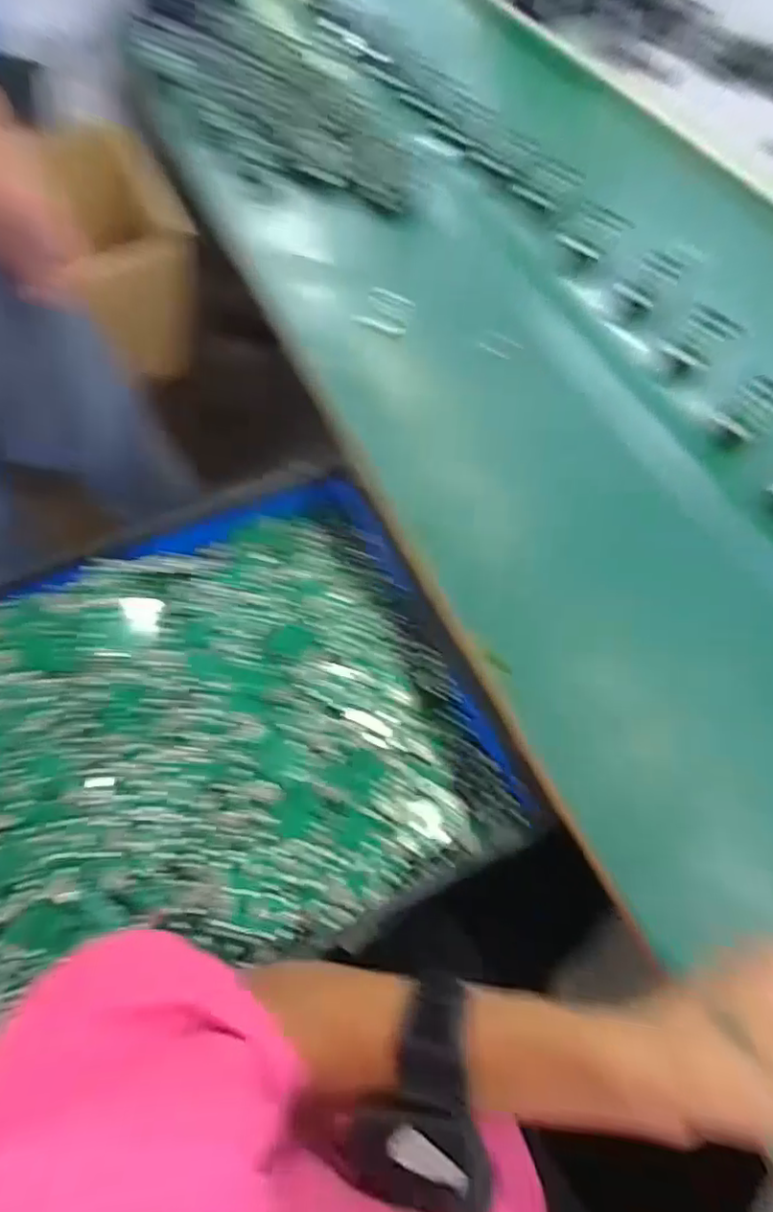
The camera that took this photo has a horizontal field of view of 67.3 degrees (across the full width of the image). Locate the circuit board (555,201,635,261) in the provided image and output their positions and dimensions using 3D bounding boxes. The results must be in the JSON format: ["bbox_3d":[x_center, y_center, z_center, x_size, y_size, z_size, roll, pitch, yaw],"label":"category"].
[{"bbox_3d":[0.261,-0.475,0.736,0.079,0.010,0.073,-41,70,-20],"label":"circuit board"}]

